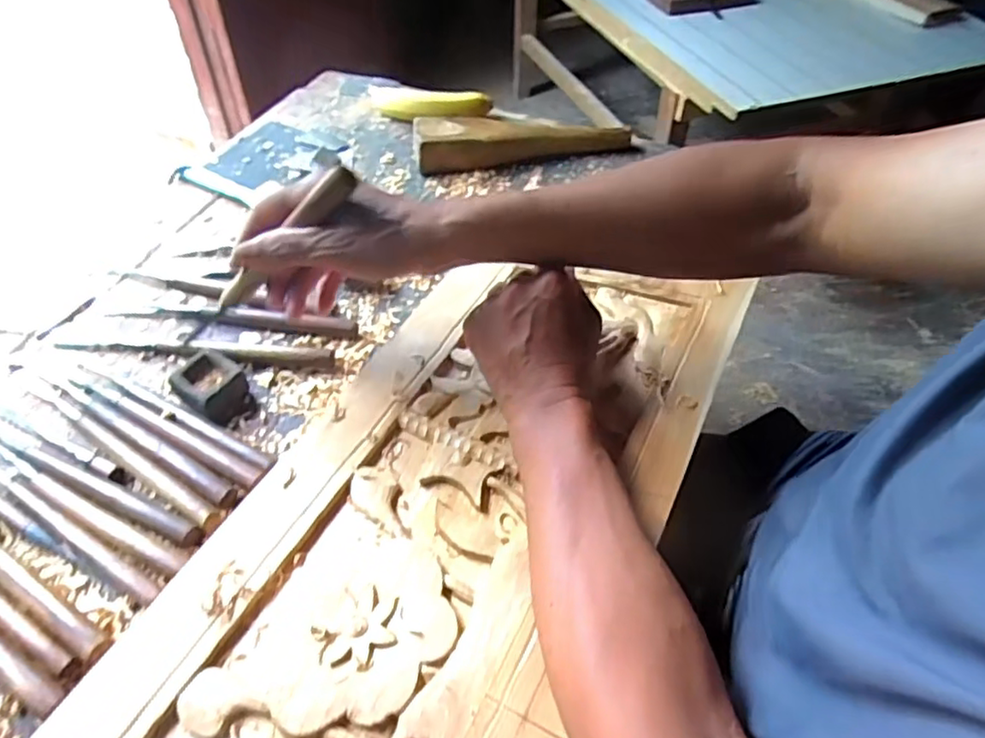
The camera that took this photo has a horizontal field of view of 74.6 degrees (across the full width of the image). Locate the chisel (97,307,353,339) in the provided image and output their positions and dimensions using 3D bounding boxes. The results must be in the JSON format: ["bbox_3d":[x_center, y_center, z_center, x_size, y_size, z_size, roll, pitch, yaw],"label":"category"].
[{"bbox_3d":[-0.245,-0.046,0.615,0.233,0.019,0.018,4,49,3],"label":"chisel"}]

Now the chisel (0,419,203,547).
[{"bbox_3d":[-0.312,0.085,0.497,0.220,0.020,0.017,21,52,17],"label":"chisel"}]

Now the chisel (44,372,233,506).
[{"bbox_3d":[-0.290,0.052,0.526,0.216,0.021,0.018,27,54,21],"label":"chisel"}]

